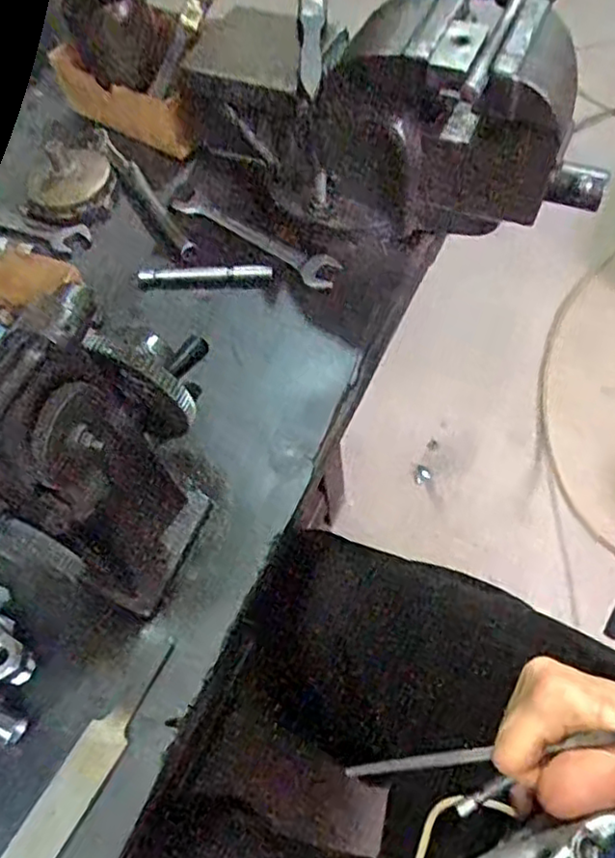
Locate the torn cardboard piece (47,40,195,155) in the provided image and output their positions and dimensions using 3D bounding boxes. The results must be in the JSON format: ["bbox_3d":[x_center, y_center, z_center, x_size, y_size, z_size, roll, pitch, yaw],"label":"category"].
[{"bbox_3d":[-0.171,-0.300,0.626,0.150,0.057,0.013,29,63,7],"label":"torn cardboard piece"}]

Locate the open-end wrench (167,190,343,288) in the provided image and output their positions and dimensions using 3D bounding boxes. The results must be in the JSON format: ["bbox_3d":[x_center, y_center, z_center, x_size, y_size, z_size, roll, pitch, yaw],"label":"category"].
[{"bbox_3d":[-0.044,-0.160,0.563,0.167,0.007,0.031,31,64,23],"label":"open-end wrench"}]

